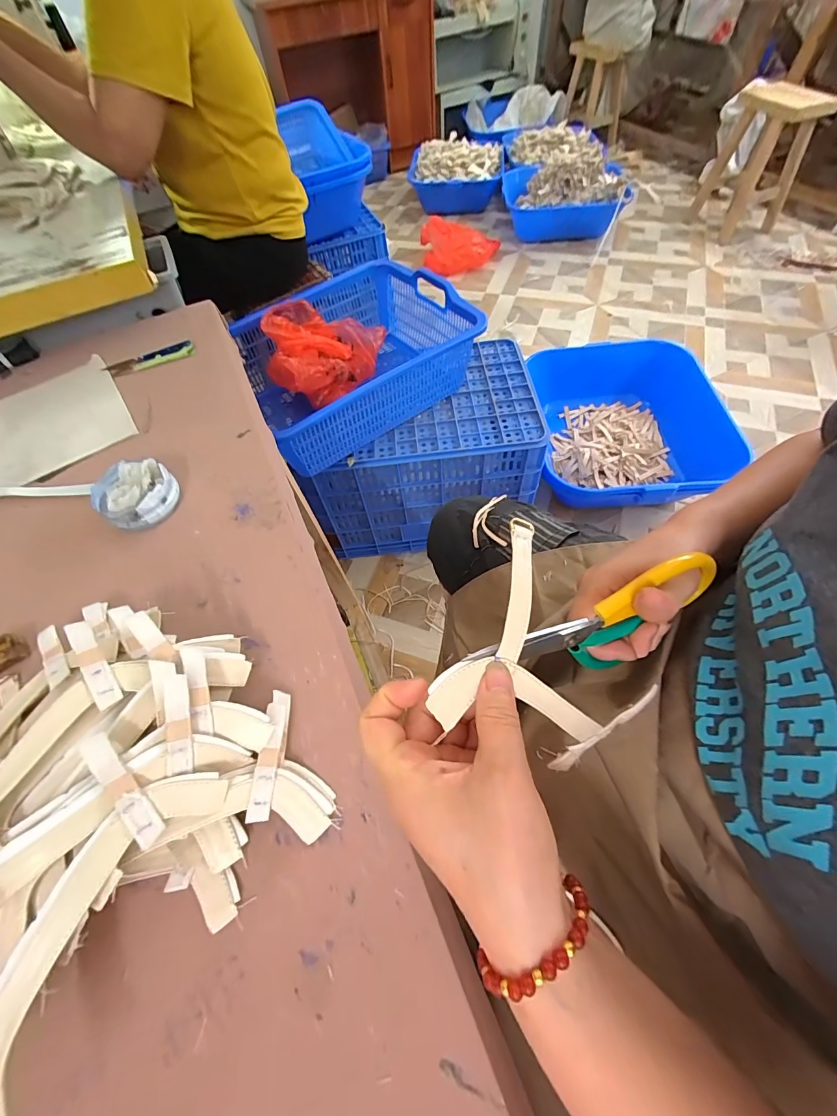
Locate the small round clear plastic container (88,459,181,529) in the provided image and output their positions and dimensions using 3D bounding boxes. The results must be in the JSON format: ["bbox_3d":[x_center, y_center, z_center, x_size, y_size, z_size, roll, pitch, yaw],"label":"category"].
[{"bbox_3d":[-0.275,-0.064,0.391,0.070,0.034,0.068,-2,60,3],"label":"small round clear plastic container"}]

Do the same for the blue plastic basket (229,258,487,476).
[{"bbox_3d":[-0.154,-0.434,0.895,0.477,0.170,0.391,-34,63,-15],"label":"blue plastic basket"}]

